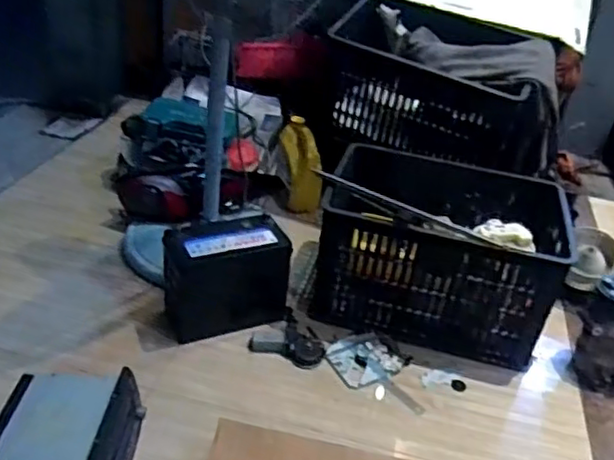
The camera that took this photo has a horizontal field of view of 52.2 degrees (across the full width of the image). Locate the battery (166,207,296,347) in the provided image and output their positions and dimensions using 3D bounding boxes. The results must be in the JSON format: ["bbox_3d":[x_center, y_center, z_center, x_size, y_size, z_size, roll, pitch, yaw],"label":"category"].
[{"bbox_3d":[-0.165,0.091,1.283,0.238,0.191,0.139,-13,36,-31],"label":"battery"}]

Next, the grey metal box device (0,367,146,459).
[{"bbox_3d":[-0.362,0.316,0.944,0.191,0.107,0.202,7,30,0],"label":"grey metal box device"}]

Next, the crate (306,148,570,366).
[{"bbox_3d":[0.280,0.034,1.360,0.468,0.253,0.362,12,31,8],"label":"crate"}]

